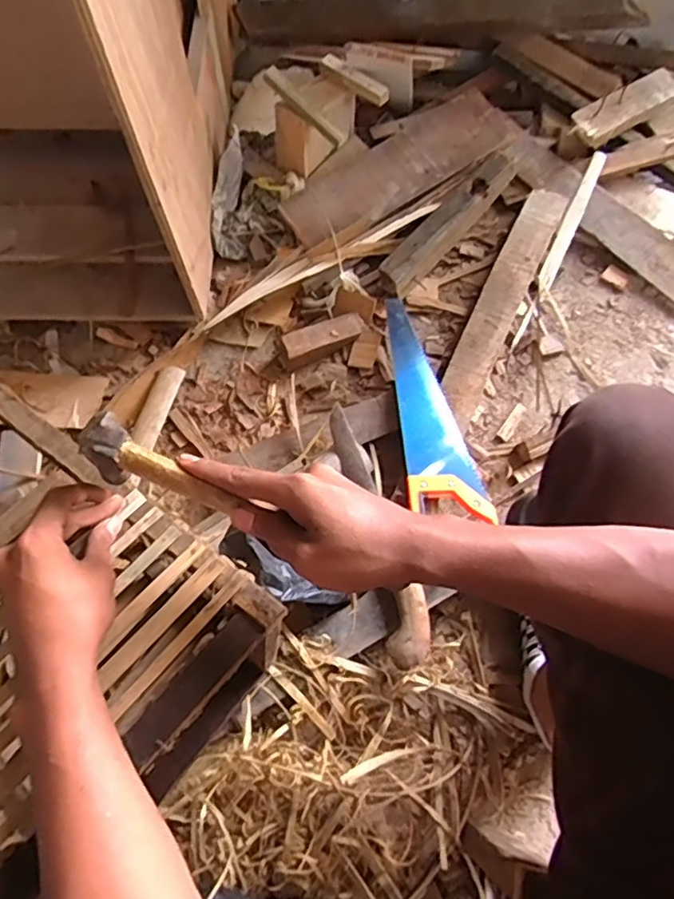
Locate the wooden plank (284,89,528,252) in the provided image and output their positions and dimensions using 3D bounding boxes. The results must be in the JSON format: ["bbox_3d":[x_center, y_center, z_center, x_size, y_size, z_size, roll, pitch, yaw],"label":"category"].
[{"bbox_3d":[0.103,-0.482,1.011,0.412,0.020,0.128,-31,79,-1],"label":"wooden plank"}]

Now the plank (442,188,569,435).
[{"bbox_3d":[0.259,-0.236,0.928,0.064,0.018,0.435,27,75,0],"label":"plank"}]

